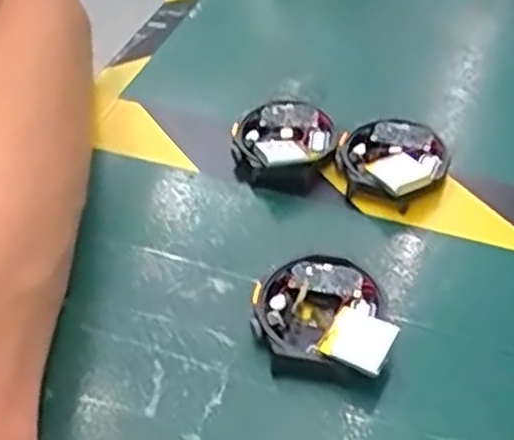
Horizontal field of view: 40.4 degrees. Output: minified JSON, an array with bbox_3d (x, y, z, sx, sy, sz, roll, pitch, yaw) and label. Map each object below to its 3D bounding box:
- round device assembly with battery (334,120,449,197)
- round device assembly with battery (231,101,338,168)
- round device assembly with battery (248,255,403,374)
[{"bbox_3d":[0.061,-0.026,0.318,0.046,0.016,0.048,-1,46,1],"label":"round device assembly with battery"},{"bbox_3d":[0.011,-0.039,0.333,0.047,0.014,0.046,-1,46,1],"label":"round device assembly with battery"},{"bbox_3d":[0.026,0.036,0.261,0.053,0.013,0.045,19,50,20],"label":"round device assembly with battery"}]

